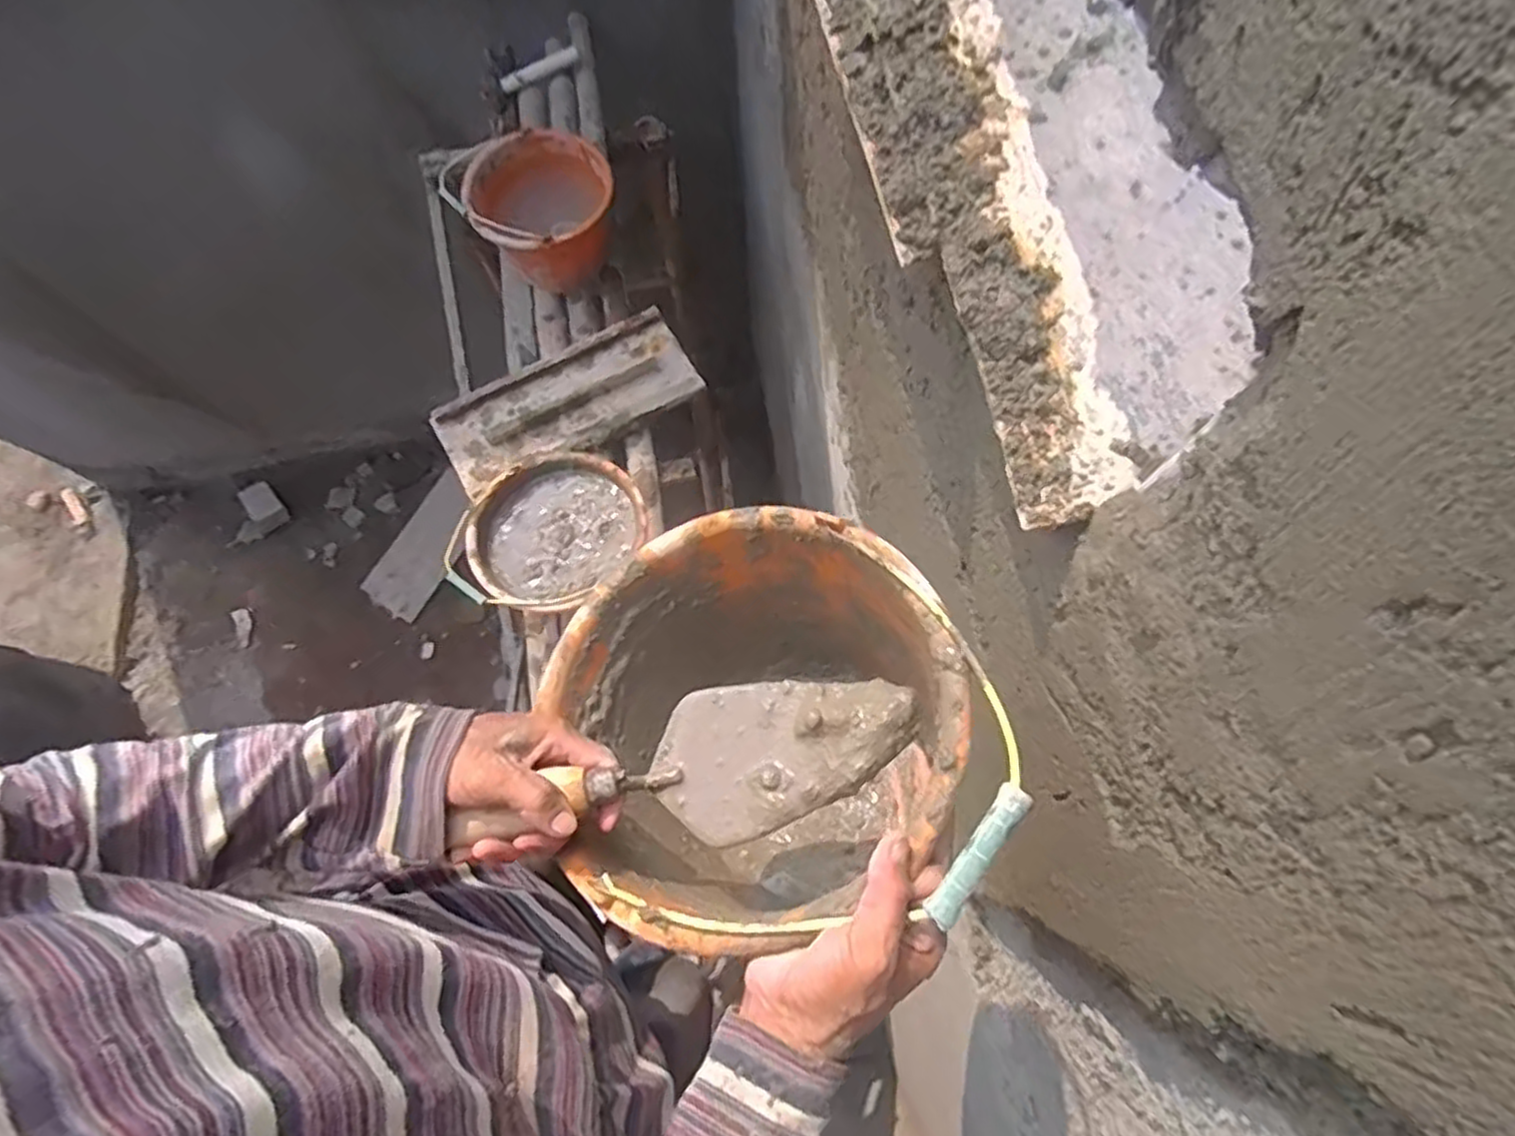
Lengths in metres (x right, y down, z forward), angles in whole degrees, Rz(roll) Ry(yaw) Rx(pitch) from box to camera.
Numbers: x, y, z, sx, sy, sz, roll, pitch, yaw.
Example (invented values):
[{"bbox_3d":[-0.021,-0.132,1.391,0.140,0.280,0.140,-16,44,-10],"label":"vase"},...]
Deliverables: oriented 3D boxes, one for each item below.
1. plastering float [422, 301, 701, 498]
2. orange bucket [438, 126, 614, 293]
[{"bbox_3d":[-0.379,-0.331,1.489,0.497,0.041,0.218,-29,74,-7],"label":"plastering float"},{"bbox_3d":[-0.438,-0.717,1.521,0.310,0.227,0.272,-9,73,-1],"label":"orange bucket"}]

